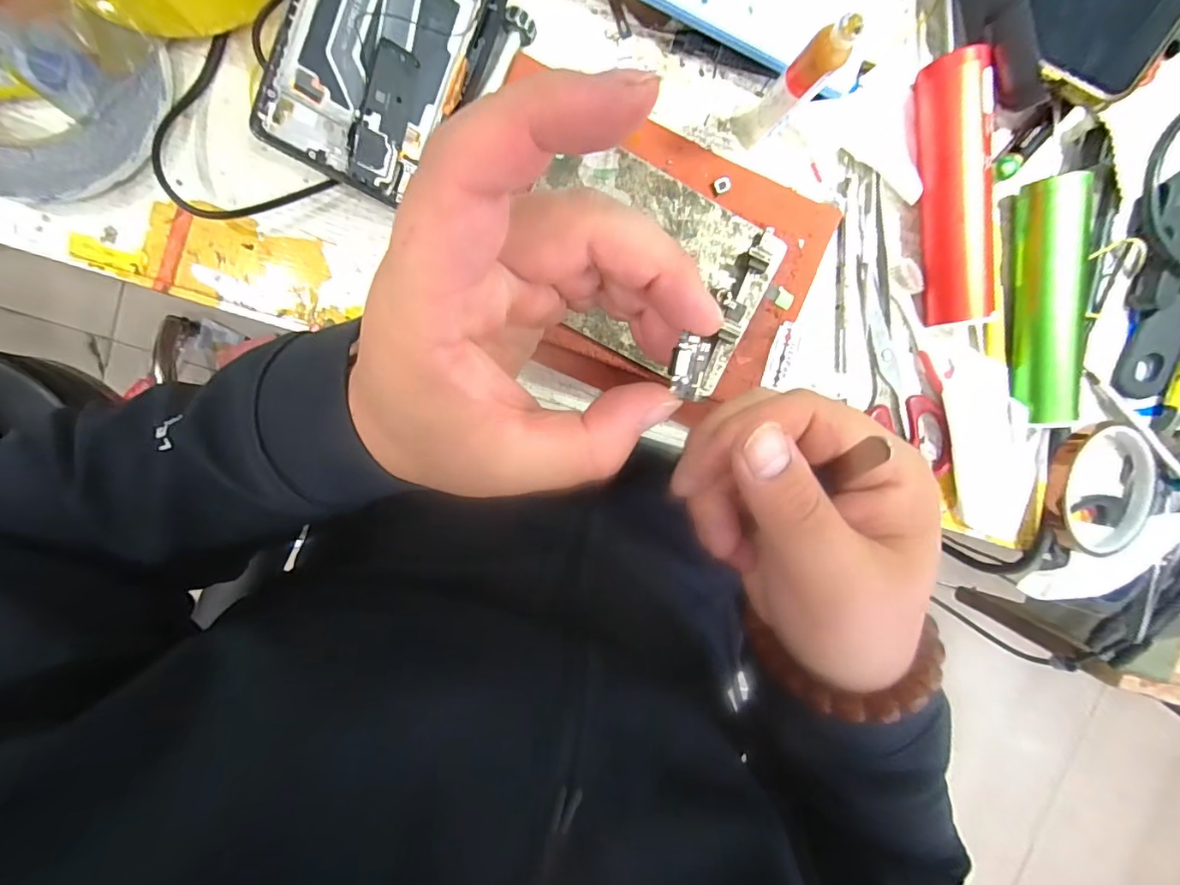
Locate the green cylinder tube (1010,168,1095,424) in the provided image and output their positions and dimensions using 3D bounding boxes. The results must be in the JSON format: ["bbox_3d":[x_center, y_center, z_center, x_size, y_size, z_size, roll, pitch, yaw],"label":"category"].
[{"bbox_3d":[0.274,-0.082,0.296,0.026,0.027,0.139,-5,98,-4],"label":"green cylinder tube"}]

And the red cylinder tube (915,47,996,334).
[{"bbox_3d":[0.209,-0.141,0.285,0.028,0.028,0.140,-9,99,-4],"label":"red cylinder tube"}]

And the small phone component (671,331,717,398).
[{"bbox_3d":[0.033,-0.025,0.162,0.011,0.004,0.021,14,96,-7],"label":"small phone component"}]

